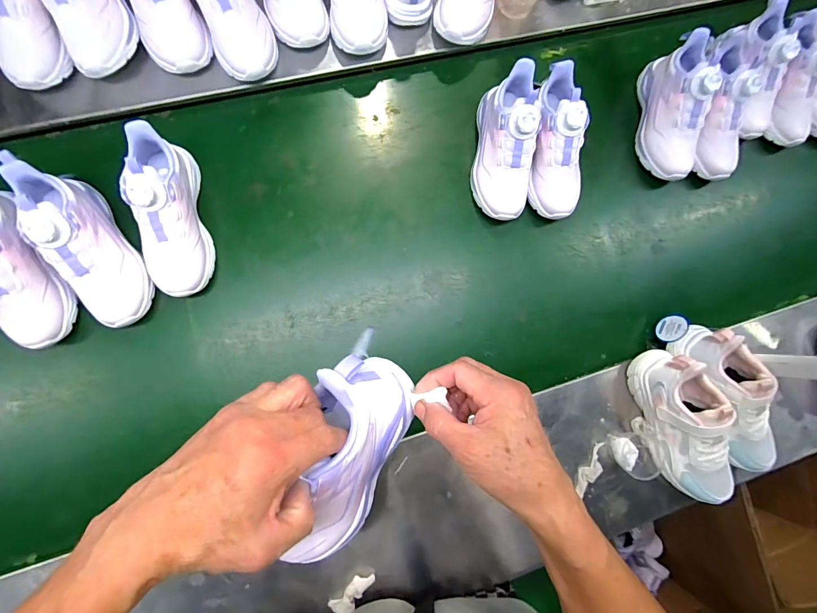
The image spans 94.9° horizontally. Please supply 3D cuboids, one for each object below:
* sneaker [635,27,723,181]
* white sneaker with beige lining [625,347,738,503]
[{"bbox_3d":[0.452,-0.330,0.631,0.082,0.110,0.214,-1,100,-8],"label":"sneaker"},{"bbox_3d":[0.406,0.175,0.549,0.099,0.109,0.220,-6,88,-7],"label":"white sneaker with beige lining"}]

